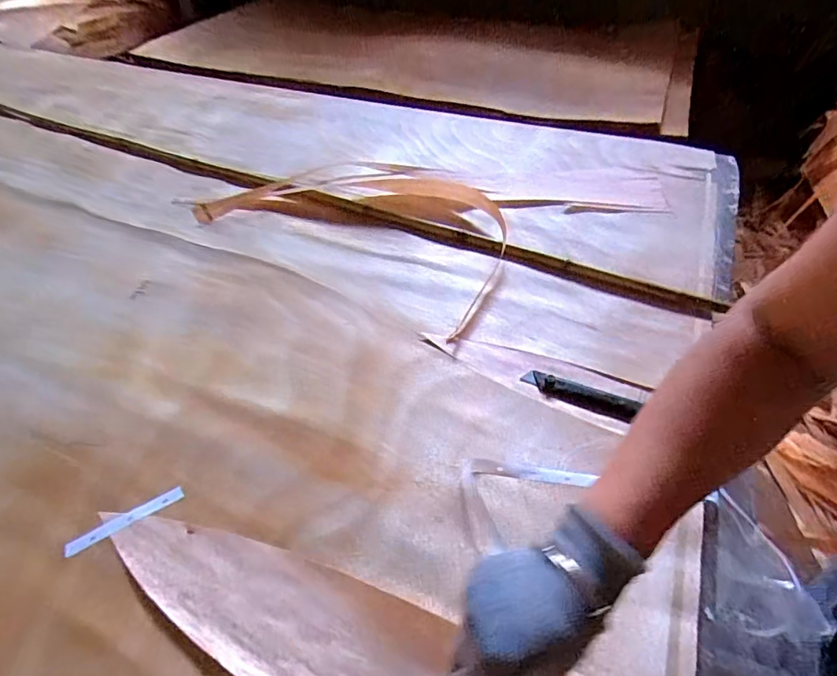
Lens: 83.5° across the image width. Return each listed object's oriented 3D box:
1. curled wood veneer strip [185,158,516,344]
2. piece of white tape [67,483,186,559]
[{"bbox_3d":[-0.080,-0.217,0.774,0.521,0.033,0.338,25,53,23],"label":"curled wood veneer strip"},{"bbox_3d":[-0.279,0.173,0.446,0.104,0.004,0.016,-26,52,-20],"label":"piece of white tape"}]

